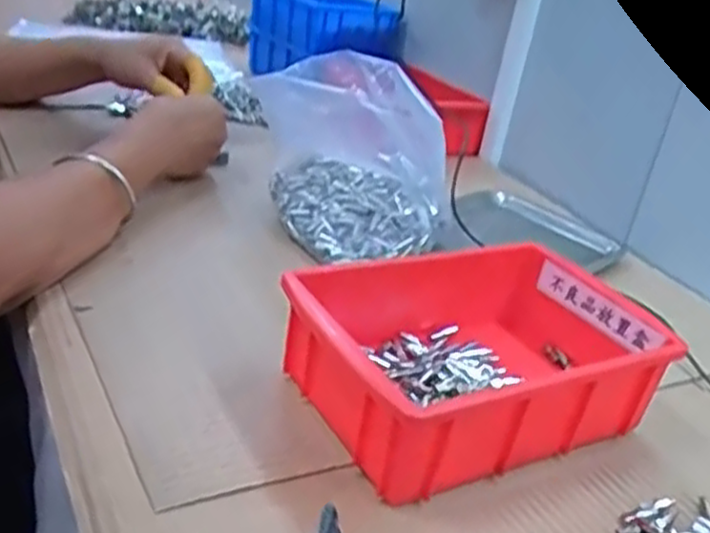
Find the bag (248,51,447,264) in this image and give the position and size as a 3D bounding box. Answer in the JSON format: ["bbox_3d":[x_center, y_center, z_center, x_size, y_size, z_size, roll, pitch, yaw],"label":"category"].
[{"bbox_3d":[-0.008,-0.097,0.626,0.102,0.125,0.156,-12,33,-34],"label":"bag"}]

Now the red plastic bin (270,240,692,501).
[{"bbox_3d":[0.071,0.052,0.441,0.197,0.062,0.132,-9,31,-31],"label":"red plastic bin"}]

